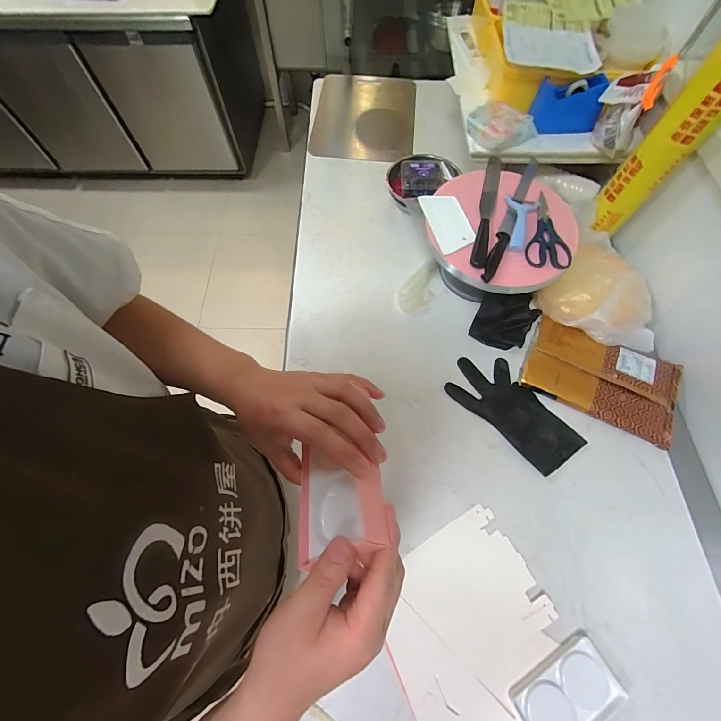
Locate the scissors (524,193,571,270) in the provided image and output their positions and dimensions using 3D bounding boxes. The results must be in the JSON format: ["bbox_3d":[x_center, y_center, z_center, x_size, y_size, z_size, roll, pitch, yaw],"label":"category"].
[{"bbox_3d":[0.372,-0.255,0.661,0.077,0.019,0.189,18,68,9],"label":"scissors"}]

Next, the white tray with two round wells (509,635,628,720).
[{"bbox_3d":[0.293,0.472,0.481,0.145,0.019,0.087,-26,68,-10],"label":"white tray with two round wells"}]

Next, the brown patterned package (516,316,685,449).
[{"bbox_3d":[0.472,0.031,0.666,0.280,0.031,0.172,24,69,11],"label":"brown patterned package"}]

